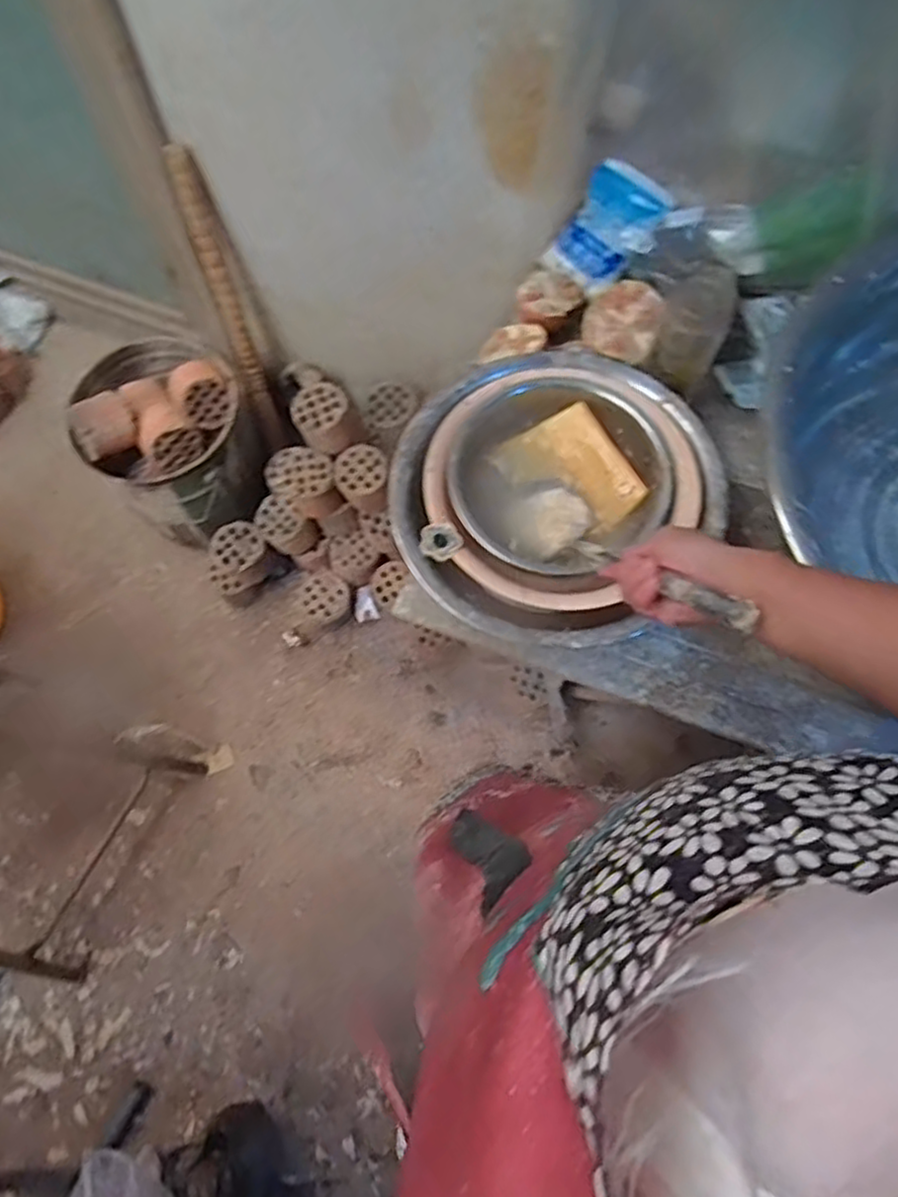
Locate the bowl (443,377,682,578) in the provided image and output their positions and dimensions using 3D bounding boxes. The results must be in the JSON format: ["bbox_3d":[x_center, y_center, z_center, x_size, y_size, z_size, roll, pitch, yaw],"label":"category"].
[{"bbox_3d":[0.113,-0.131,0.769,0.217,0.068,0.198,-1,72,2],"label":"bowl"}]

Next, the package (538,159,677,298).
[{"bbox_3d":[0.193,-0.452,0.886,0.107,0.040,0.137,36,110,5],"label":"package"}]

